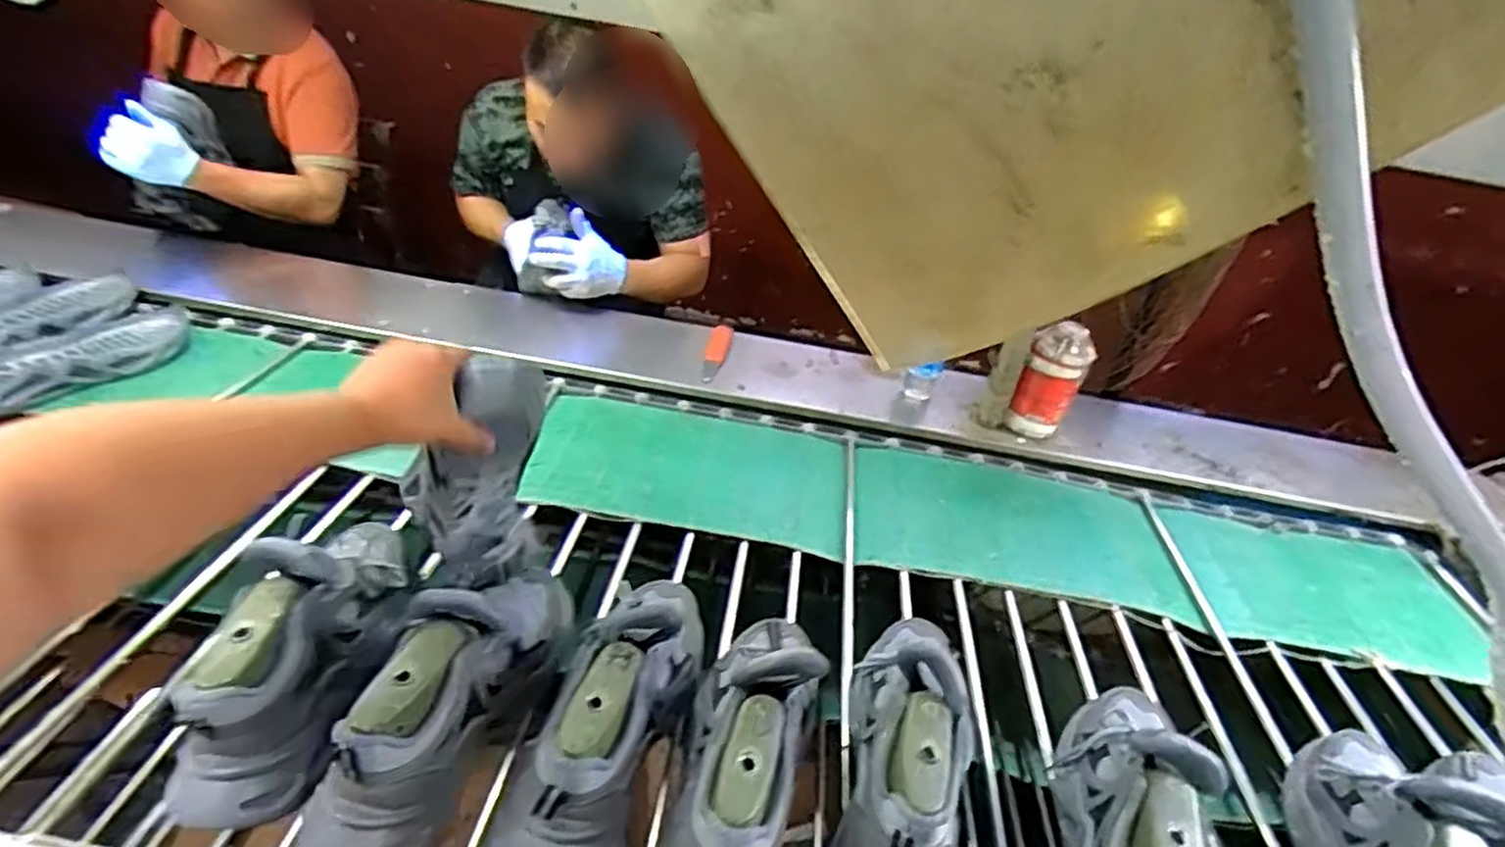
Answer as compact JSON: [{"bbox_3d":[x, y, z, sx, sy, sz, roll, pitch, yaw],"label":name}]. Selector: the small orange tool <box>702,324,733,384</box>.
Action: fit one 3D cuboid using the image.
[{"bbox_3d":[-0.064,-0.128,1.333,0.039,0.029,0.176,10,33,3],"label":"small orange tool"}]

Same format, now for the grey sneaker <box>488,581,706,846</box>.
[{"bbox_3d":[-0.113,0.229,0.663,0.083,0.128,0.304,14,33,9],"label":"grey sneaker"}]

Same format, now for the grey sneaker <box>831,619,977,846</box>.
[{"bbox_3d":[0.133,0.266,0.662,0.089,0.124,0.283,10,33,3],"label":"grey sneaker"}]

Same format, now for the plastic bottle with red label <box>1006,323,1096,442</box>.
[{"bbox_3d":[0.486,-0.056,1.236,0.091,0.204,0.070,23,36,23],"label":"plastic bottle with red label"}]

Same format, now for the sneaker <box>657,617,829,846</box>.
[{"bbox_3d":[-0.006,0.260,0.630,0.103,0.126,0.285,11,33,5],"label":"sneaker"}]

